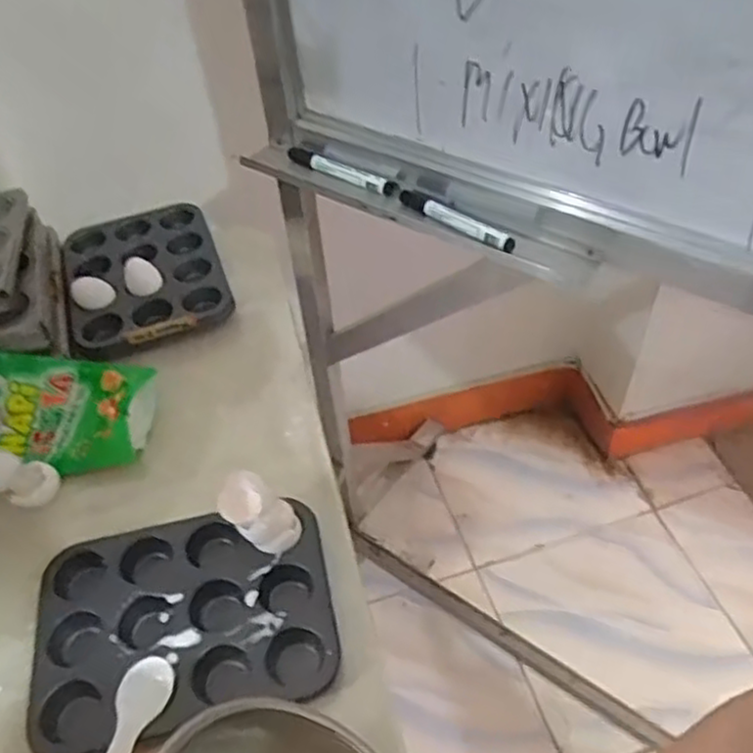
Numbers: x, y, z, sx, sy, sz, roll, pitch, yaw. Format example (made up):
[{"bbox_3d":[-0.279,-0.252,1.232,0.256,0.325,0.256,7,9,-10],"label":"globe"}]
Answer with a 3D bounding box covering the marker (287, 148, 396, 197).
[{"bbox_3d":[-0.039,-0.223,0.796,0.136,0.014,0.024,25,54,24],"label":"marker"}]

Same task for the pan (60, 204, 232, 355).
[{"bbox_3d":[-0.299,-0.129,0.949,0.194,0.039,0.247,-17,48,-11],"label":"pan"}]

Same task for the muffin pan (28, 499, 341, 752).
[{"bbox_3d":[-0.166,0.210,0.641,0.251,0.025,0.183,-11,48,-6],"label":"muffin pan"}]

